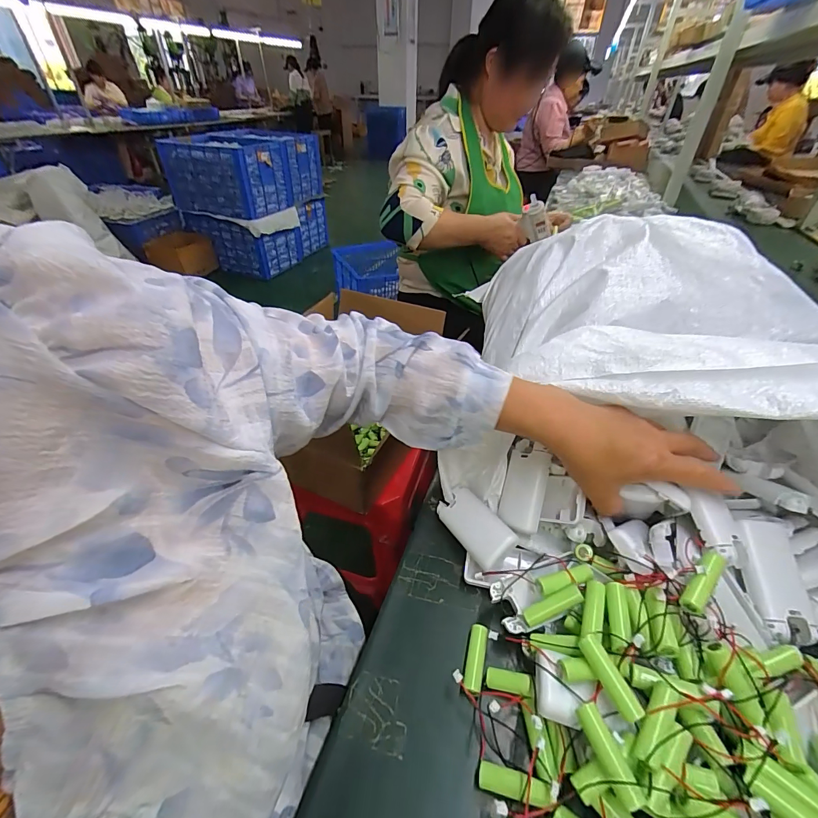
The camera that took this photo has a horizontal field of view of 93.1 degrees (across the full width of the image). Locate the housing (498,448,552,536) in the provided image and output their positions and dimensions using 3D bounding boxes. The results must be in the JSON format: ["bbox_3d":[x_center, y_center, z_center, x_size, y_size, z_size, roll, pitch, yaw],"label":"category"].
[{"bbox_3d":[0.117,0.083,0.395,0.043,0.017,0.082,0,64,46],"label":"housing"}]

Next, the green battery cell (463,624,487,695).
[{"bbox_3d":[0.054,0.206,0.318,0.015,0.017,0.050,10,41,11],"label":"green battery cell"}]

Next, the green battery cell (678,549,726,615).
[{"bbox_3d":[0.215,0.126,0.284,0.014,0.014,0.050,33,50,33],"label":"green battery cell"}]

